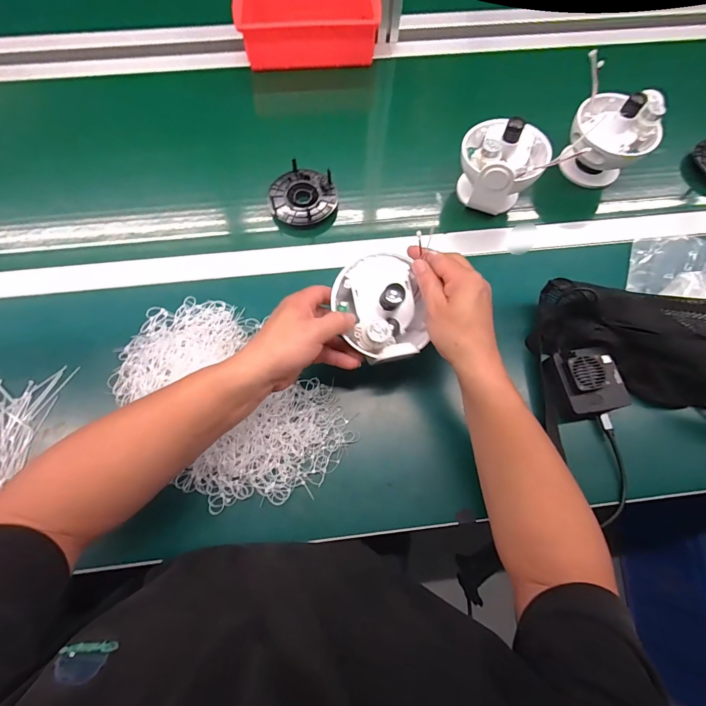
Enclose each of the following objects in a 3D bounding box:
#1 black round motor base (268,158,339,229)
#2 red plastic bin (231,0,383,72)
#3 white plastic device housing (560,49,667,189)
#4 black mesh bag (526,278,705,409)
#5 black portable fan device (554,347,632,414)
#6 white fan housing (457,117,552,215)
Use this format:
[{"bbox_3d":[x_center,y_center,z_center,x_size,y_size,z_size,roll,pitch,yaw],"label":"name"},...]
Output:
[{"bbox_3d":[-0.075,-0.237,0.548,0.098,0.026,0.095,0,72,0],"label":"black round motor base"},{"bbox_3d":[-0.079,-0.604,0.648,0.242,0.068,0.169,-2,72,0],"label":"red plastic bin"},{"bbox_3d":[0.379,-0.333,0.544,0.098,0.108,0.132,-7,72,-2],"label":"white plastic device housing"},{"bbox_3d":[0.389,-0.011,0.425,0.323,0.090,0.128,20,73,6],"label":"black mesh bag"},{"bbox_3d":[0.287,0.033,0.439,0.067,0.036,0.078,-10,72,-3],"label":"black portable fan device"},{"bbox_3d":[0.208,-0.272,0.517,0.112,0.100,0.112,22,73,7],"label":"white fan housing"}]

